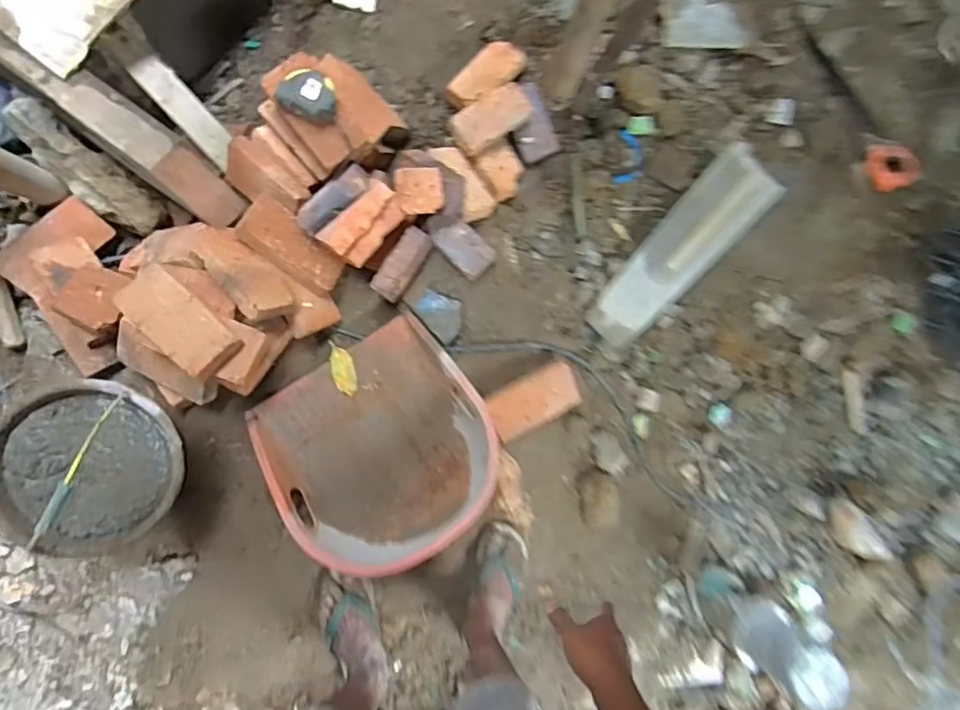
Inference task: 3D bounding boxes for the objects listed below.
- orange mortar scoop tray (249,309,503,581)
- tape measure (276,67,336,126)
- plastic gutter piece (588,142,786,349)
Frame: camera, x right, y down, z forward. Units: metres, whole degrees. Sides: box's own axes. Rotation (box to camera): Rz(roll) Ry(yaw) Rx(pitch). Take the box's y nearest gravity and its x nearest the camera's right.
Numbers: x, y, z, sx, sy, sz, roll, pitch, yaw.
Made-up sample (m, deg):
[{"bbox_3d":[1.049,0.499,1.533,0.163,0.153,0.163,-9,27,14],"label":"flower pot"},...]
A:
[{"bbox_3d":[-0.206,0.190,1.099,0.394,0.157,0.406,-33,93,-5],"label":"orange mortar scoop tray"},{"bbox_3d":[-0.300,-0.459,0.982,0.103,0.040,0.077,25,87,-5],"label":"tape measure"},{"bbox_3d":[0.465,-0.247,1.272,0.154,0.068,0.549,45,84,-2],"label":"plastic gutter piece"}]

